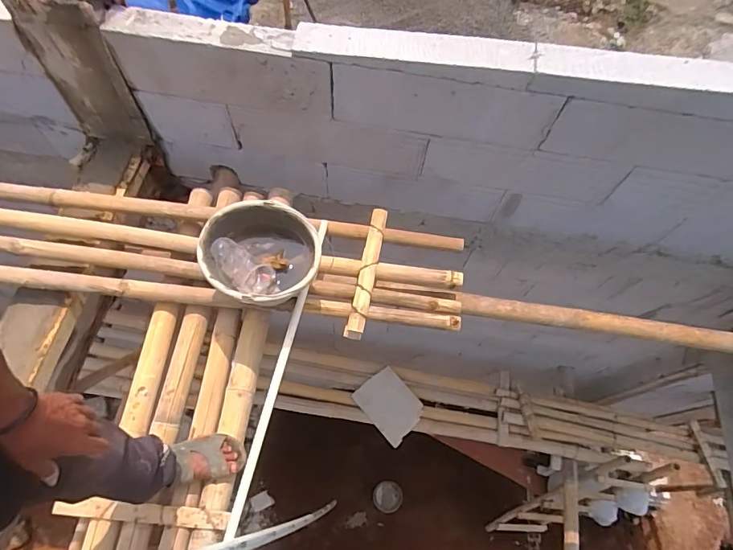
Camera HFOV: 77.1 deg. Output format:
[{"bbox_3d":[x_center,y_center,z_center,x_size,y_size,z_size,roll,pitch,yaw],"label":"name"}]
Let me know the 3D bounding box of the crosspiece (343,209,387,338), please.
[{"bbox_3d":[0.004,-0.017,1.333,0.052,0.034,0.397,12,64,2],"label":"crosspiece"}]

